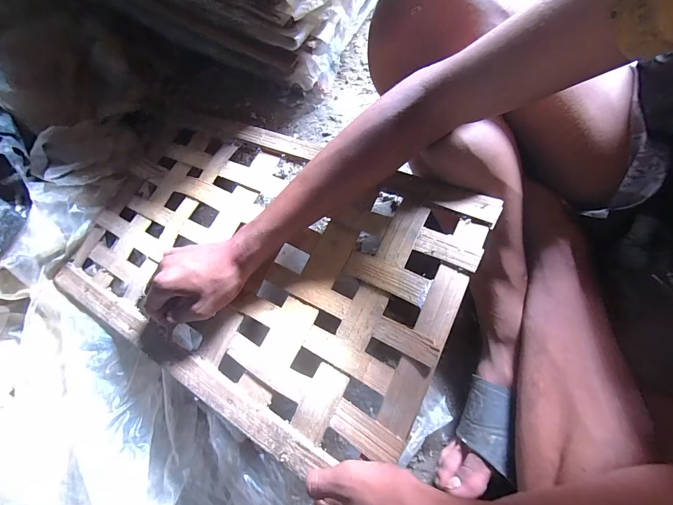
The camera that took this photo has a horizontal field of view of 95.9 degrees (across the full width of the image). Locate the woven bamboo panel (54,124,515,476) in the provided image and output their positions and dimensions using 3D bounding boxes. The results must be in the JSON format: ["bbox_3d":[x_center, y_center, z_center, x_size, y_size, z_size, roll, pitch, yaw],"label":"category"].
[{"bbox_3d":[-0.118,-0.005,0.385,0.513,0.014,0.325,22,76,23],"label":"woven bamboo panel"}]

